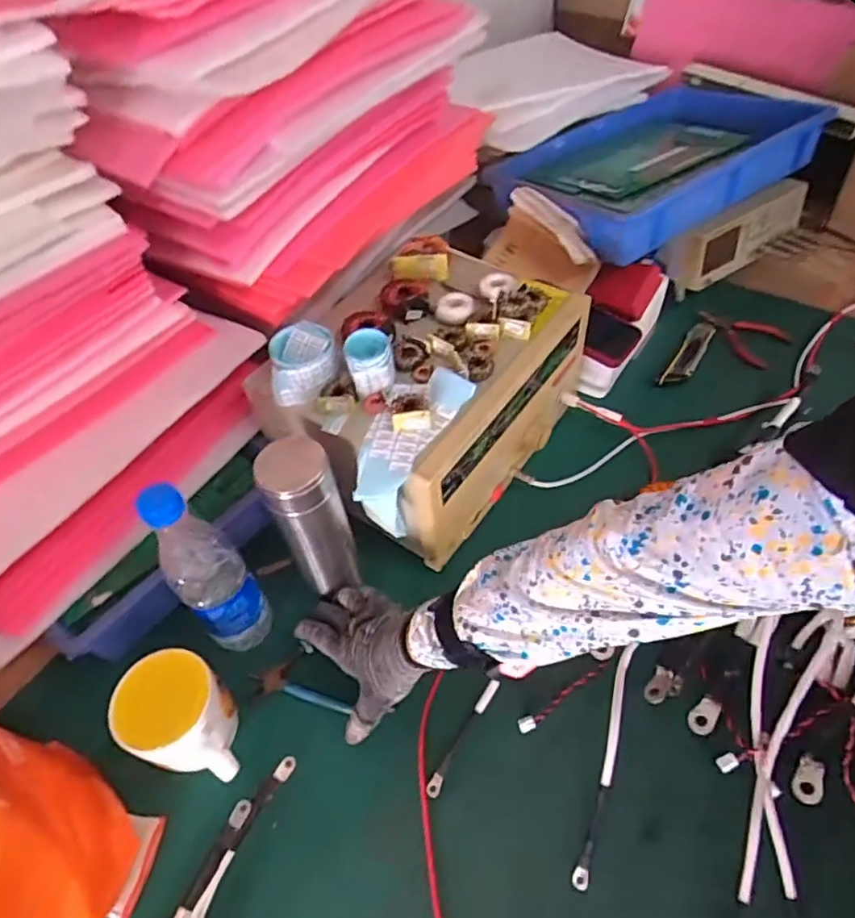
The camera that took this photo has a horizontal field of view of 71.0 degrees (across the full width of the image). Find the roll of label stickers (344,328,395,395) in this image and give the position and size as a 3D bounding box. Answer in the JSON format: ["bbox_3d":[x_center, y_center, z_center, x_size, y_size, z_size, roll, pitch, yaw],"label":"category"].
[{"bbox_3d":[-0.055,-0.095,0.588,0.046,0.045,0.047,-13,50,-5],"label":"roll of label stickers"}]

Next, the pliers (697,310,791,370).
[{"bbox_3d":[0.437,-0.176,0.834,0.069,0.020,0.112,-37,56,-23],"label":"pliers"}]

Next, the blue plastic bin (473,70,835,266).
[{"bbox_3d":[0.318,-0.434,0.863,0.371,0.097,0.295,-30,54,-18],"label":"blue plastic bin"}]

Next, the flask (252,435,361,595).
[{"bbox_3d":[-0.106,0.058,0.563,0.062,0.177,0.055,-18,51,-9],"label":"flask"}]

